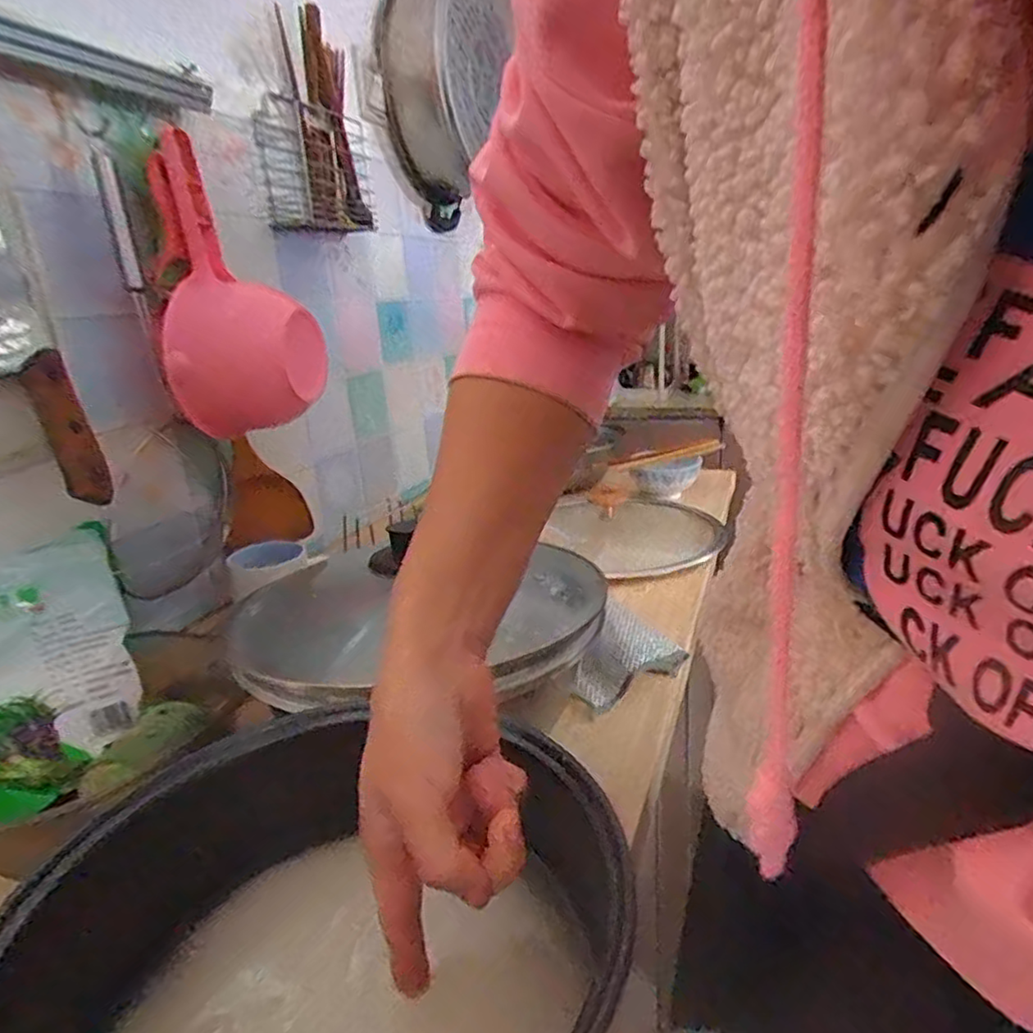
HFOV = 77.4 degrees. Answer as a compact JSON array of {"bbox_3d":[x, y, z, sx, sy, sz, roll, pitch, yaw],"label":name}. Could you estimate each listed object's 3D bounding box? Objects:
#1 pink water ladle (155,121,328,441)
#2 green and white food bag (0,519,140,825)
[{"bbox_3d":[-0.257,-0.212,0.596,0.131,0.249,0.123,-9,18,-15],"label":"pink water ladle"},{"bbox_3d":[-0.364,0.113,0.494,0.020,0.194,0.139,-34,-11,40],"label":"green and white food bag"}]

